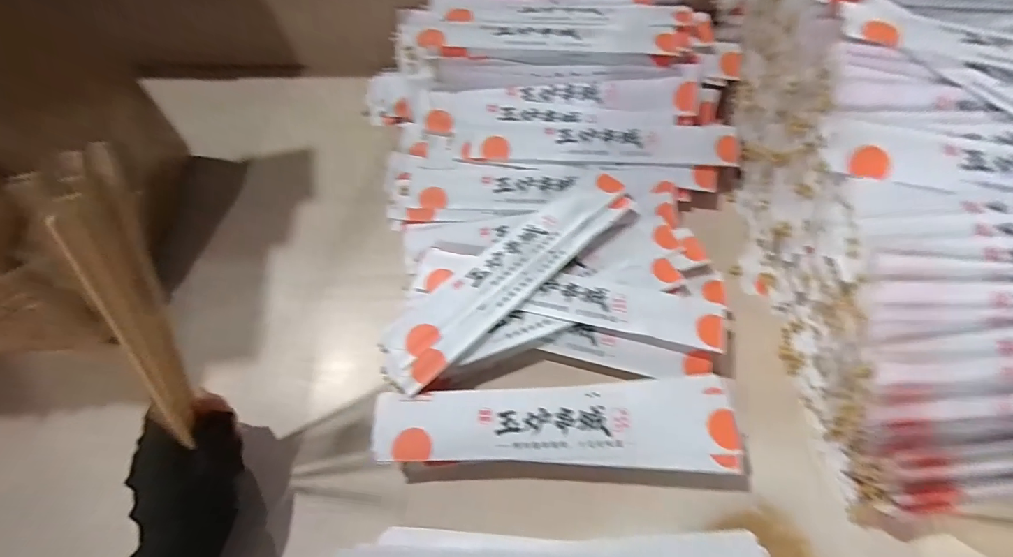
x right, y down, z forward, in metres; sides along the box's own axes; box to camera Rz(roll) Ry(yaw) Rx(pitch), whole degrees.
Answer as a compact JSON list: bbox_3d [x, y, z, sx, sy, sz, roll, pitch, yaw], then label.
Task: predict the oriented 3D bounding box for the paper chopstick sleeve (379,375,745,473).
[{"bbox_3d":[0.039,0.117,0.350,0.284,0.010,0.065,-1,63,0],"label":"paper chopstick sleeve"}]

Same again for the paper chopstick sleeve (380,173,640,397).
[{"bbox_3d":[0.006,-0.010,0.418,0.285,0.010,0.067,-39,69,-17],"label":"paper chopstick sleeve"}]

